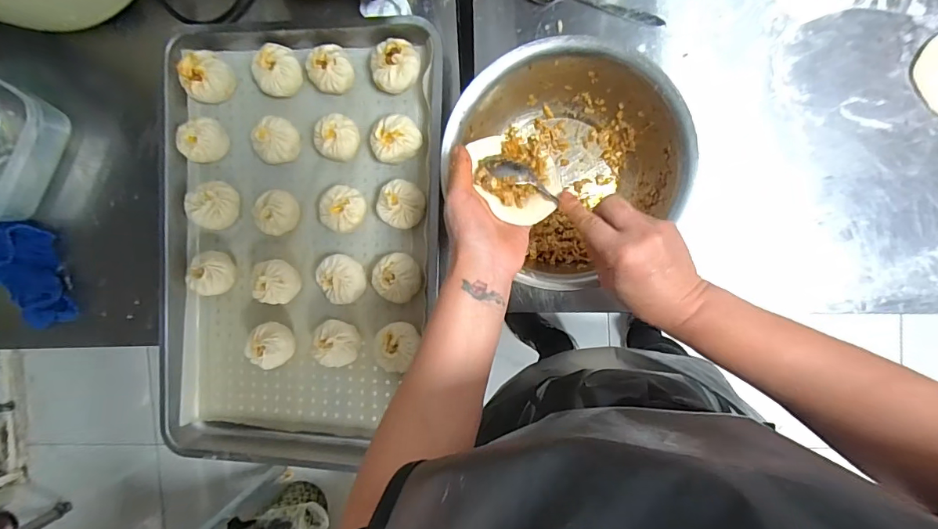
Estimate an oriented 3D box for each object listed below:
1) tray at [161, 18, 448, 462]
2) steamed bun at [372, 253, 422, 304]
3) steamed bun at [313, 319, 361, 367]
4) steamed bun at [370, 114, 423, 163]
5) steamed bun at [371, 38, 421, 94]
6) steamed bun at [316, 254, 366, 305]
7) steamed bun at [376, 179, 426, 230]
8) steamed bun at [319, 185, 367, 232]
[{"bbox_3d":[-0.232,-0.024,0.604,0.388,0.063,0.597,1,93,8],"label":"tray"},{"bbox_3d":[-0.093,0.017,0.579,0.060,0.046,0.062,0,93,8],"label":"steamed bun"},{"bbox_3d":[-0.179,0.106,0.595,0.055,0.047,0.063,5,94,7],"label":"steamed bun"},{"bbox_3d":[-0.094,-0.162,0.572,0.066,0.047,0.058,-35,88,8],"label":"steamed bun"},{"bbox_3d":[-0.092,-0.254,0.568,0.062,0.048,0.061,0,93,8],"label":"steamed bun"},{"bbox_3d":[-0.167,0.019,0.587,0.054,0.049,0.063,-30,89,8],"label":"steamed bun"},{"bbox_3d":[-0.087,-0.078,0.574,0.063,0.046,0.061,21,96,6],"label":"steamed bun"},{"bbox_3d":[-0.167,-0.074,0.588,0.055,0.046,0.058,0,91,8],"label":"steamed bun"}]

